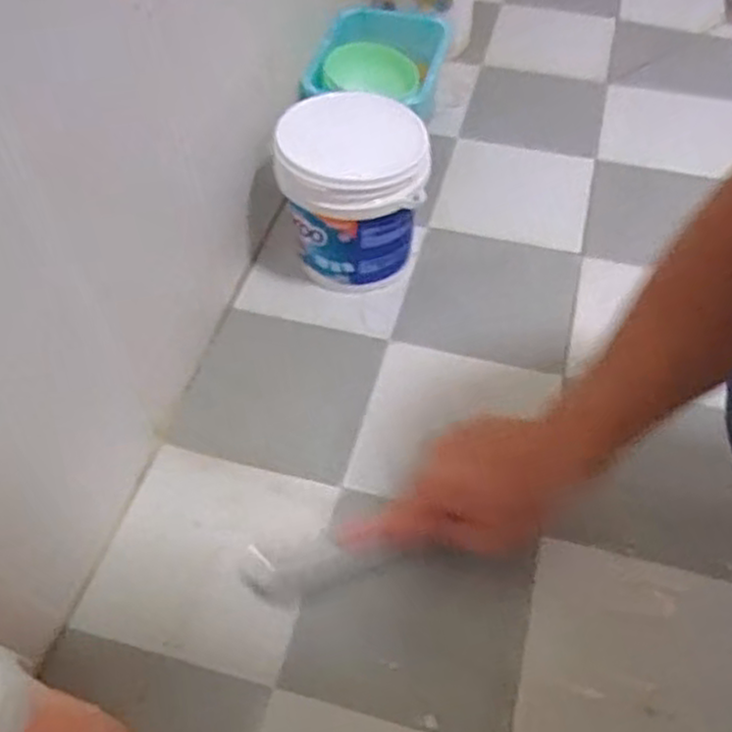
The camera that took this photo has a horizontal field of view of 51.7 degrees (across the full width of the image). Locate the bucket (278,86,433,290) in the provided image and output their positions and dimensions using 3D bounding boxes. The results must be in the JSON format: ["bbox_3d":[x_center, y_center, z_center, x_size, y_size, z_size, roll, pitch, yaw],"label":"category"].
[{"bbox_3d":[-0.013,-0.143,0.661,0.114,0.141,0.109,-1,53,1],"label":"bucket"}]

